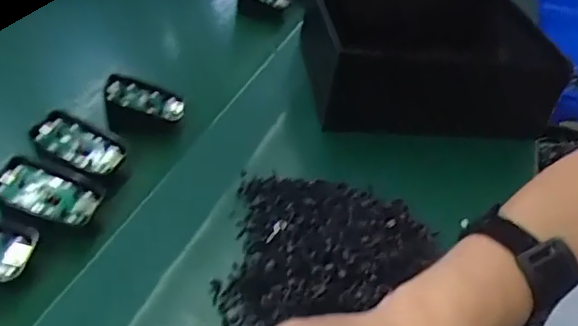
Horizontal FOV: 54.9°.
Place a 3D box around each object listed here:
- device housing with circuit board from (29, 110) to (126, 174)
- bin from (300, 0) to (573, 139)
[{"bbox_3d":[-0.165,-0.016,0.437,0.070,0.010,0.037,27,47,-6],"label":"device housing with circuit board"},{"bbox_3d":[0.141,-0.117,0.581,0.227,0.092,0.171,-1,39,-12],"label":"bin"}]

